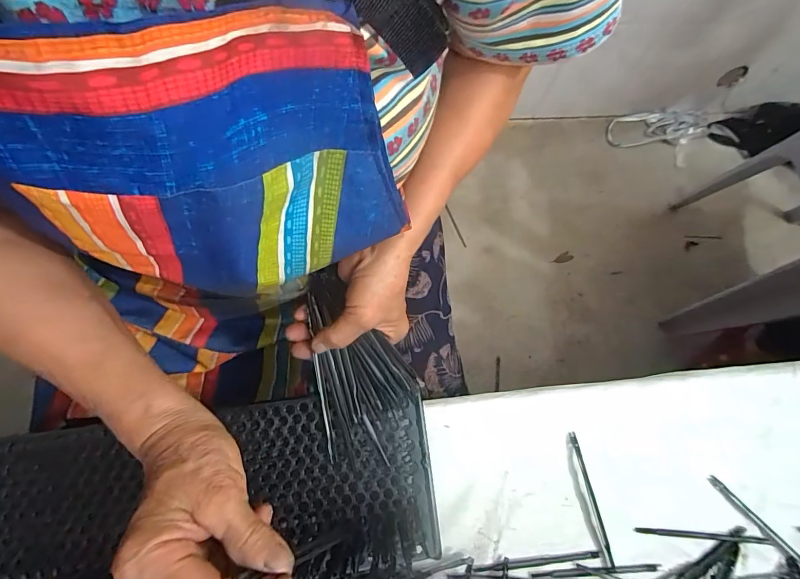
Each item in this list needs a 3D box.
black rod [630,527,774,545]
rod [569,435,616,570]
[{"bbox_3d":[0.314,0.258,0.416,0.139,0.006,0.006,5,73,0],"label":"black rod"},{"bbox_3d":[0.201,0.216,0.415,0.008,0.007,0.129,-11,75,-4],"label":"rod"}]

